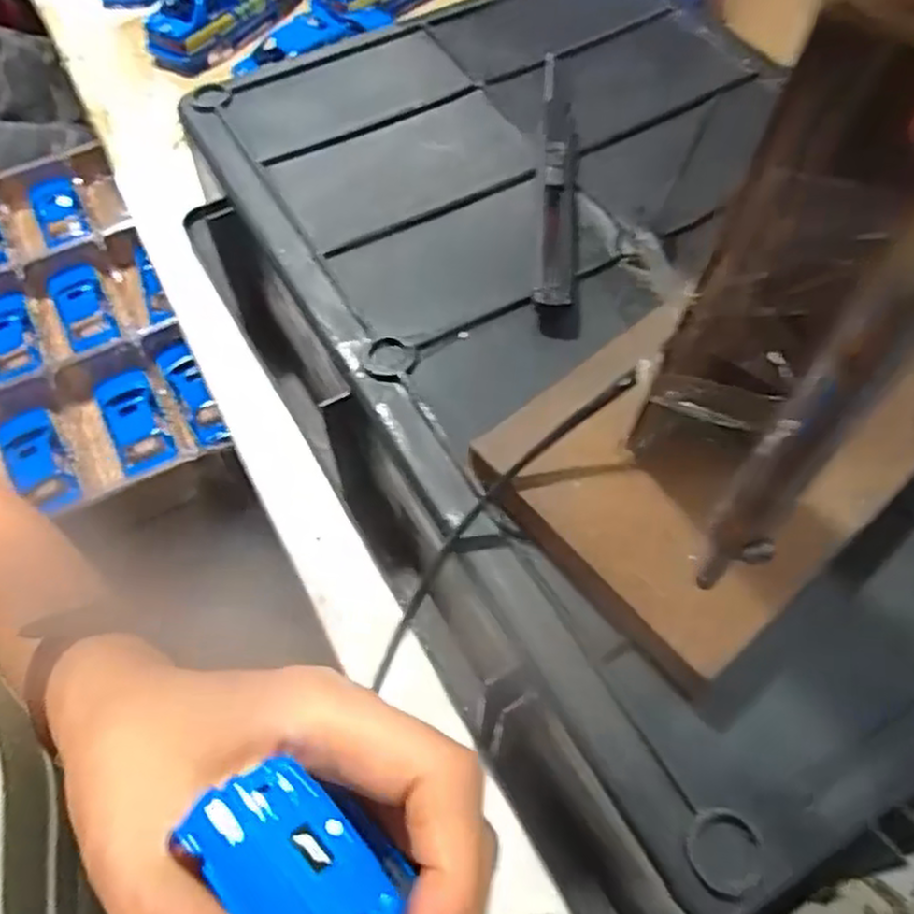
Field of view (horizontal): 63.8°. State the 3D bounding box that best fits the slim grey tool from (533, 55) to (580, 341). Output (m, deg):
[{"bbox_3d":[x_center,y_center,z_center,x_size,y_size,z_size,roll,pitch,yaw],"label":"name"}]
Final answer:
[{"bbox_3d":[0.045,-0.123,0.326,0.018,0.013,0.172,5,62,1],"label":"slim grey tool"}]

